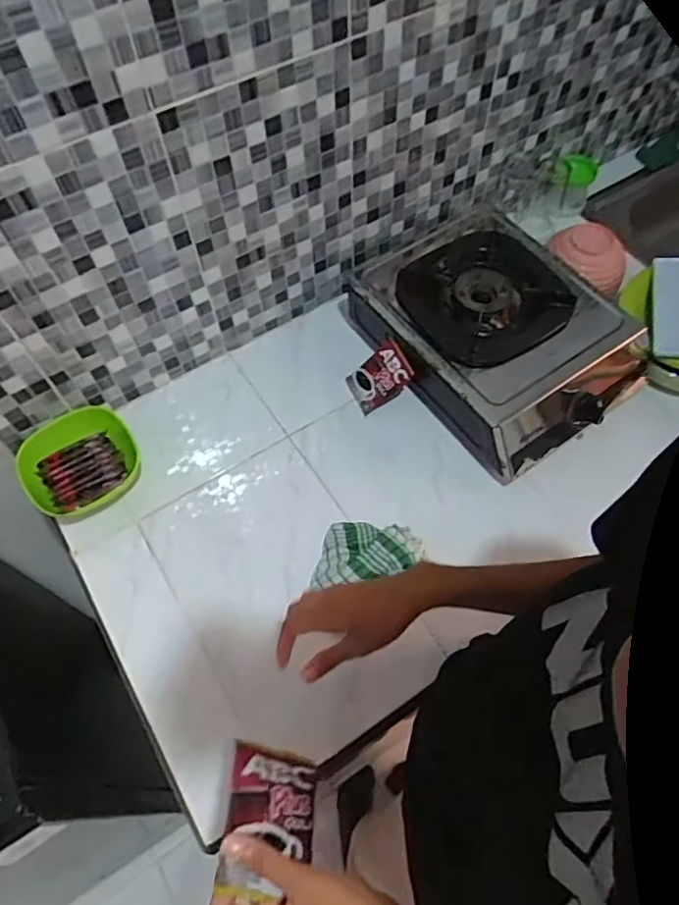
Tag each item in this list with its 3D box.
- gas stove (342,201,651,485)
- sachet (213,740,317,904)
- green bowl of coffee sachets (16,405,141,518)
[{"bbox_3d":[0.222,-0.177,0.883,0.272,0.146,0.379,-31,64,-15],"label":"gas stove"},{"bbox_3d":[-0.052,0.275,0.454,0.069,0.017,0.102,21,36,-17],"label":"sachet"},{"bbox_3d":[-0.355,0.015,0.832,0.146,0.071,0.154,-1,60,1],"label":"green bowl of coffee sachets"}]

